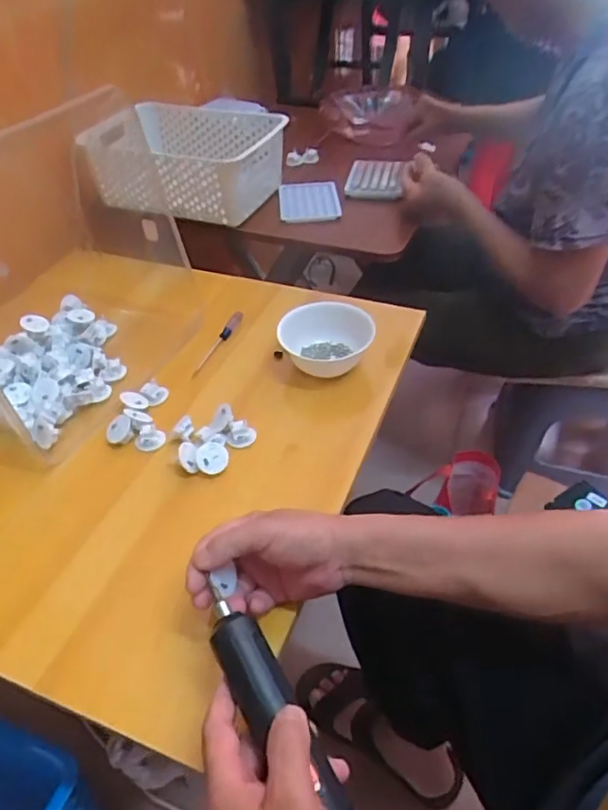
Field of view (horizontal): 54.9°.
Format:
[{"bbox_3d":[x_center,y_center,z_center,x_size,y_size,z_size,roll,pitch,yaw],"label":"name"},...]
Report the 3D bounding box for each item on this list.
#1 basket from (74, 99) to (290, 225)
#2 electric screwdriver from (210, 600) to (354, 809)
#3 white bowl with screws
[{"bbox_3d":[-0.198,-0.399,0.988,0.284,0.132,0.204,16,45,17],"label":"basket"},{"bbox_3d":[-0.017,0.208,0.383,0.037,0.028,0.172,-25,57,-25],"label":"electric screwdriver"},{"bbox_3d":[0.026,-0.081,0.718,0.109,0.053,0.115,-1,44,1],"label":"white bowl with screws"}]

